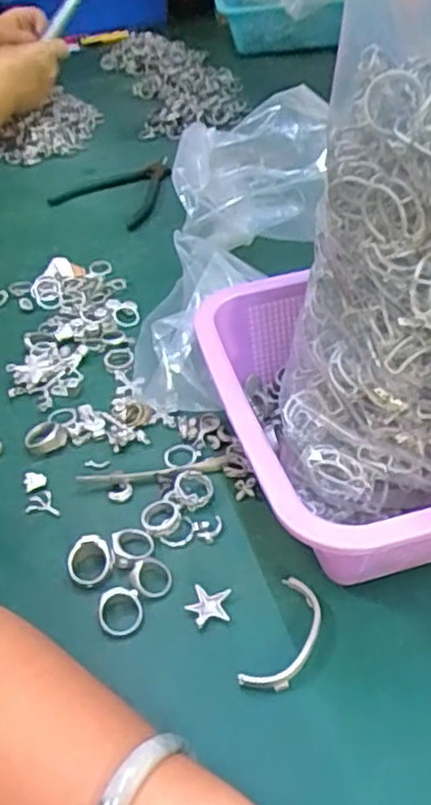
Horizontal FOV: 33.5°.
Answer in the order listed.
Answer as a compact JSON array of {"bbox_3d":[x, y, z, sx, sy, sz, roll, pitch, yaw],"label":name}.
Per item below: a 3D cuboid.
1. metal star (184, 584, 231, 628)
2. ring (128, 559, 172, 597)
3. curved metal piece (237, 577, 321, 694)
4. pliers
[{"bbox_3d":[-0.004,0.109,0.382,0.022,0.006,0.023,5,43,12],"label":"metal star"},{"bbox_3d":[-0.036,0.097,0.398,0.022,0.007,0.023,-3,42,3],"label":"ring"},{"bbox_3d":[0.037,0.119,0.364,0.026,0.007,0.065,15,46,22],"label":"curved metal piece"},{"bbox_3d":[-0.095,-0.238,0.784,0.118,0.007,0.154,19,47,25],"label":"pliers"}]

